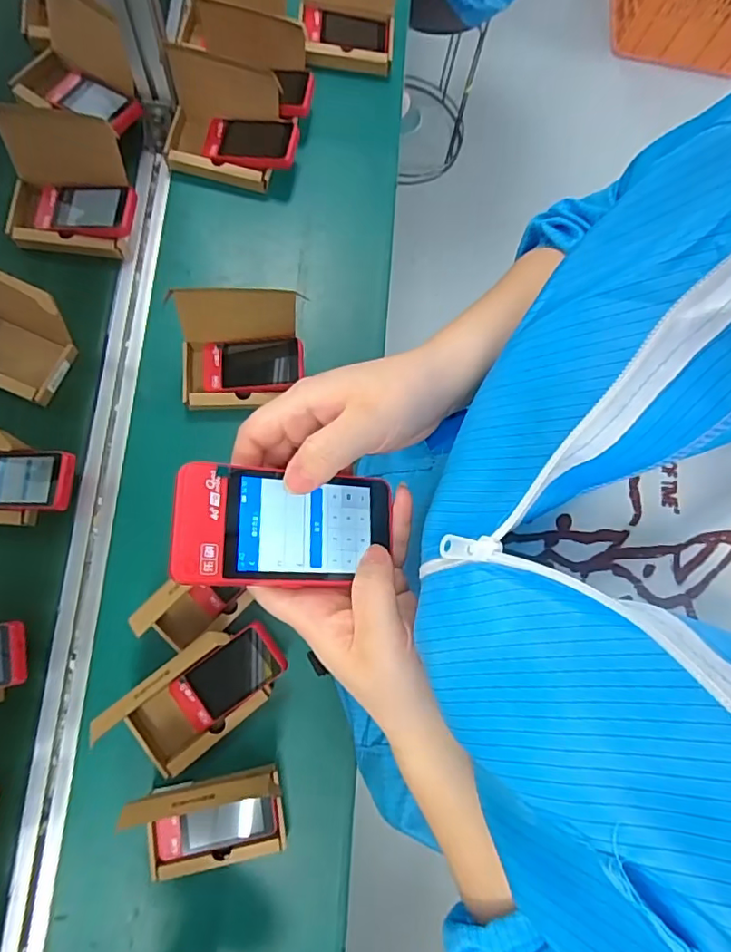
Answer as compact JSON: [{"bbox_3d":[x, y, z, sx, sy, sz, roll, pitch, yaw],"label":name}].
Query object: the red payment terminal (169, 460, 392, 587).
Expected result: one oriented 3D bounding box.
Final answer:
[{"bbox_3d":[-0.044,0.030,0.303,0.117,0.018,0.061,6,73,-22],"label":"red payment terminal"}]

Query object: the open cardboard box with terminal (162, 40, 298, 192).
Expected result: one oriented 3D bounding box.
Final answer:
[{"bbox_3d":[-0.174,-0.446,0.701,0.177,0.100,0.097,13,72,-2],"label":"open cardboard box with terminal"}]

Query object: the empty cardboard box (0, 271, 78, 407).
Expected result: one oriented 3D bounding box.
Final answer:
[{"bbox_3d":[-0.438,-0.171,0.644,0.174,0.125,0.107,23,72,1],"label":"empty cardboard box"}]

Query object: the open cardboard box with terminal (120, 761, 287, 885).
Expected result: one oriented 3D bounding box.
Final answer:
[{"bbox_3d":[-0.148,0.337,0.527,0.139,0.116,0.093,-9,74,-9],"label":"open cardboard box with terminal"}]

